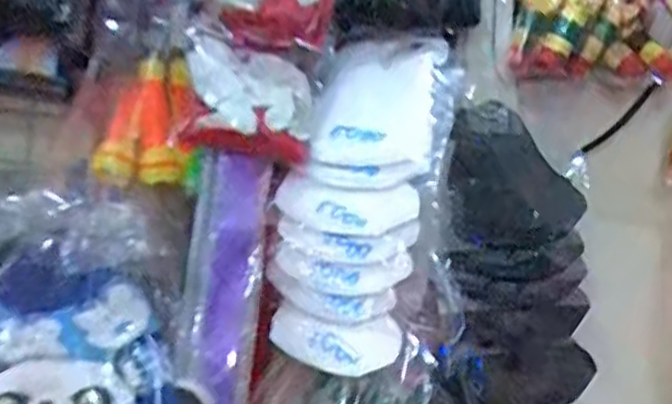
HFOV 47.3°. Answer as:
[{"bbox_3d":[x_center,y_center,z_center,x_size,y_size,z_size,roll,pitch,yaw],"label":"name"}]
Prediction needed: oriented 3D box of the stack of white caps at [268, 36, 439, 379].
[{"bbox_3d":[0.014,-0.001,0.638,0.115,0.265,0.083,8,10,0],"label":"stack of white caps"}]

